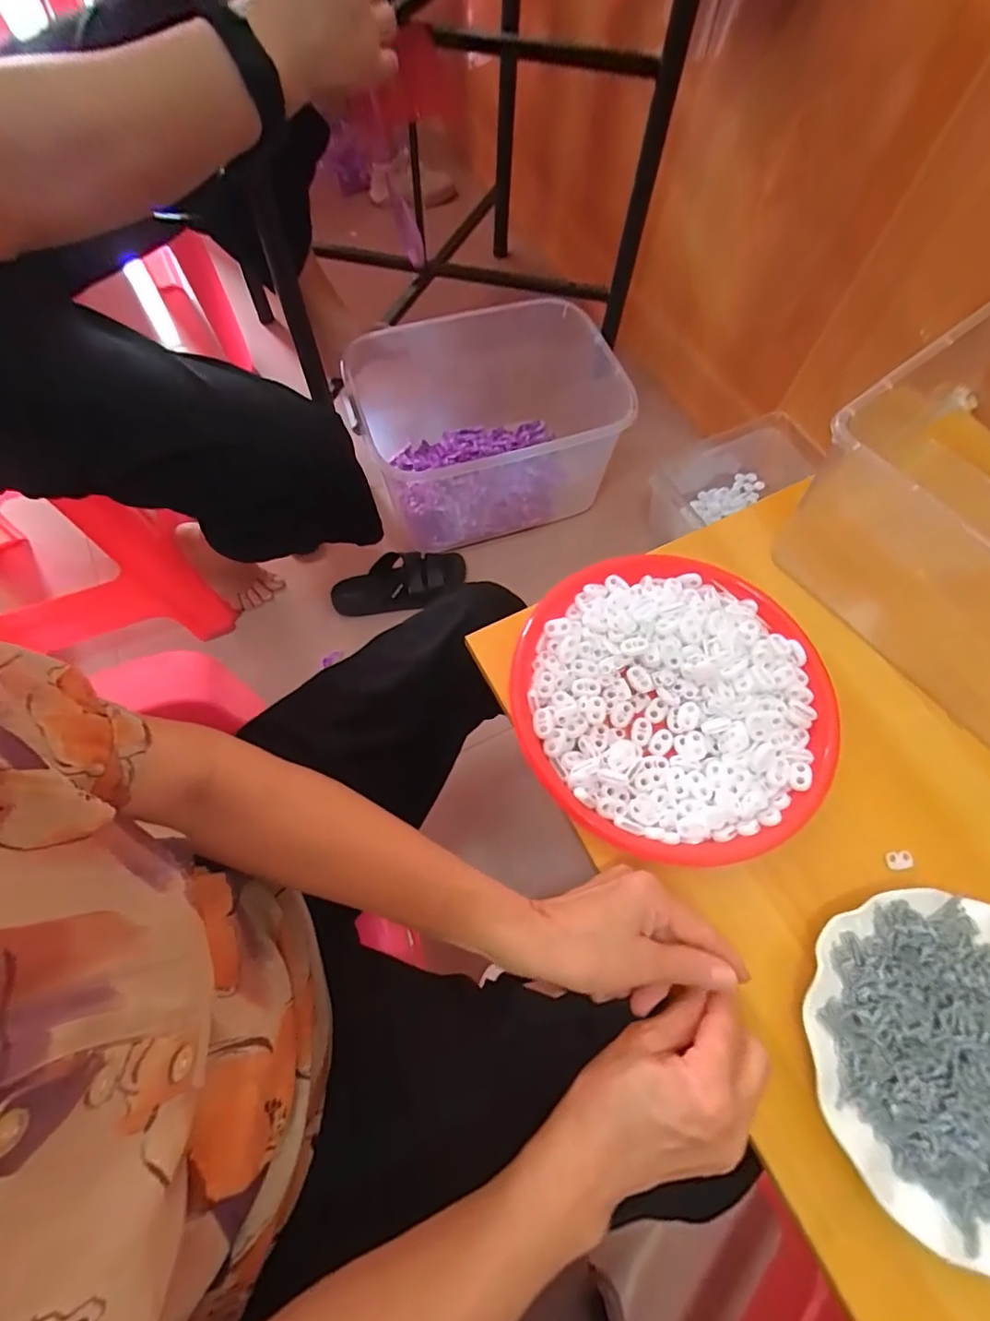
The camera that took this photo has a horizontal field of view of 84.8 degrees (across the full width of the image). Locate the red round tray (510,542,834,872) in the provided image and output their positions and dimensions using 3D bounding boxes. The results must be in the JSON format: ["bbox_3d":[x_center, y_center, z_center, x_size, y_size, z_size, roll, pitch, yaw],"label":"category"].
[{"bbox_3d":[0.137,0.026,0.415,0.230,0.027,0.238,1,66,-1],"label":"red round tray"}]

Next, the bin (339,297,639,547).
[{"bbox_3d":[-0.015,-0.437,1.064,0.492,0.281,0.396,-6,66,-4],"label":"bin"}]

